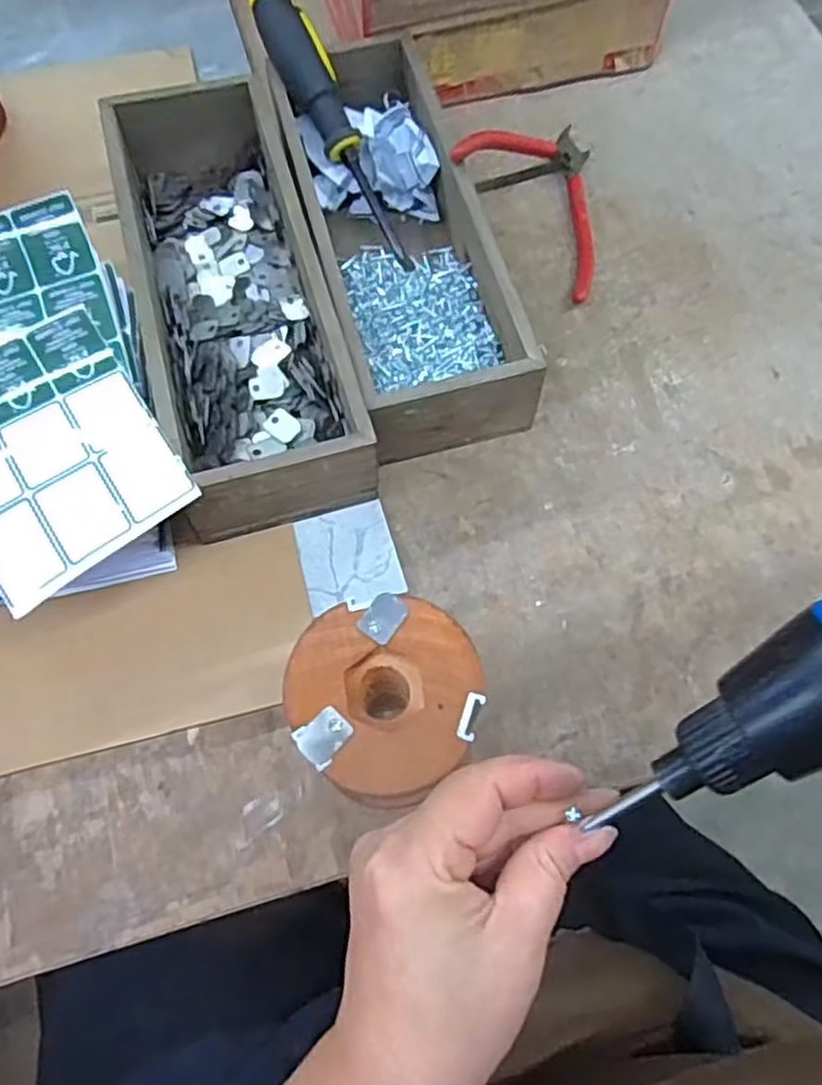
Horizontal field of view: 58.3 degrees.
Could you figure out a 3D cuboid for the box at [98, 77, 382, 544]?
[{"bbox_3d":[-0.103,-0.149,0.439,0.099,0.076,0.290,-15,68,-6],"label":"box"}]

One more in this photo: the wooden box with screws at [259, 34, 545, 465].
[{"bbox_3d":[-0.013,-0.190,0.461,0.098,0.068,0.279,-14,68,-5],"label":"wooden box with screws"}]

